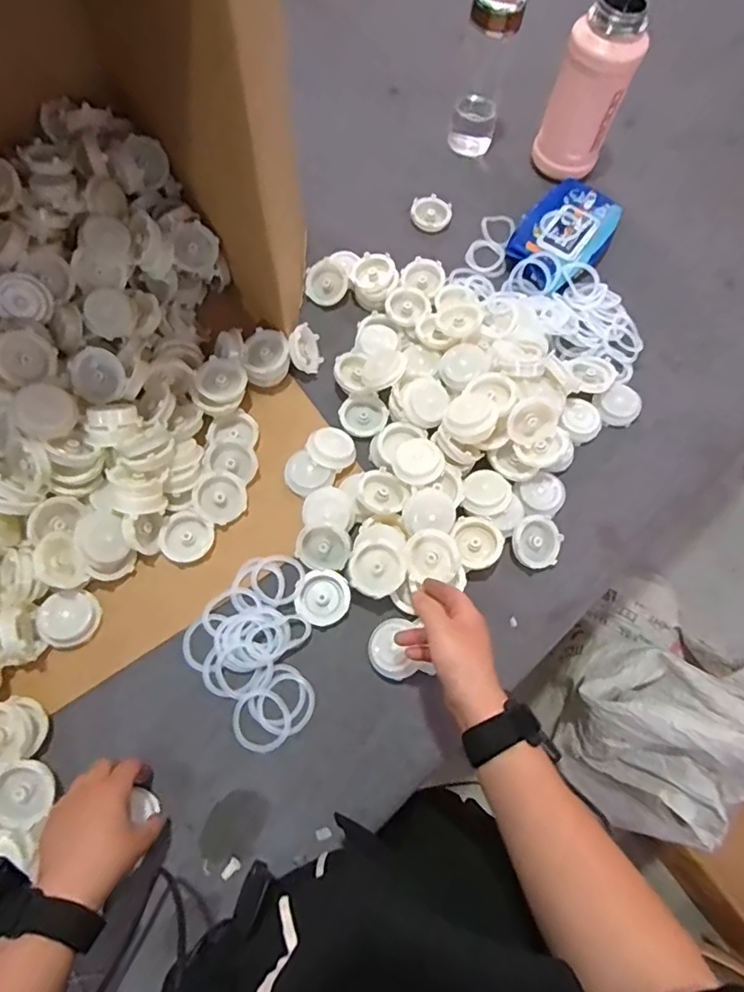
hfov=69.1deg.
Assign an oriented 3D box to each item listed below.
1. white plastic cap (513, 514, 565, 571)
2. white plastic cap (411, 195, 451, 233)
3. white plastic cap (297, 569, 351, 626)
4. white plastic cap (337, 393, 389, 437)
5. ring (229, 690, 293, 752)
[{"bbox_3d":[0.184,0.053,0.606,0.057,0.026,0.056,1,70,-2],"label":"white plastic cap"},{"bbox_3d":[0.087,-0.414,0.794,0.056,0.013,0.055,1,70,-2],"label":"white plastic cap"},{"bbox_3d":[-0.051,0.109,0.579,0.053,0.010,0.058,1,70,-2],"label":"white plastic cap"},{"bbox_3d":[-0.010,-0.097,0.661,0.058,0.019,0.056,1,70,-2],"label":"white plastic cap"},{"bbox_3d":[-0.109,0.223,0.536,0.059,0.011,0.055,28,71,8],"label":"ring"}]

